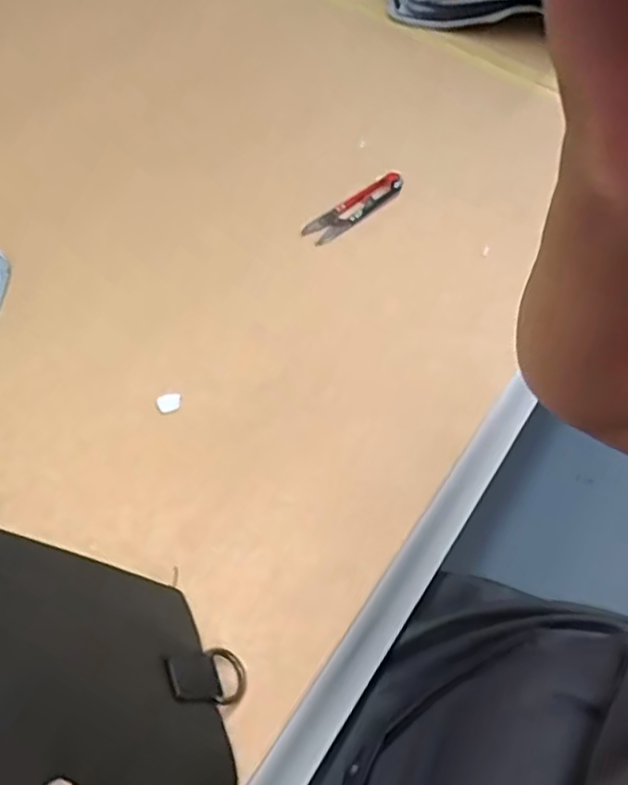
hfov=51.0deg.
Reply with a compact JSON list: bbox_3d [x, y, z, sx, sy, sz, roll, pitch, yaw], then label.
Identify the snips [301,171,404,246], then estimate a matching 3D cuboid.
[{"bbox_3d":[0.036,-0.158,0.553,0.108,0.012,0.026,-38,66,-27],"label":"snips"}]

